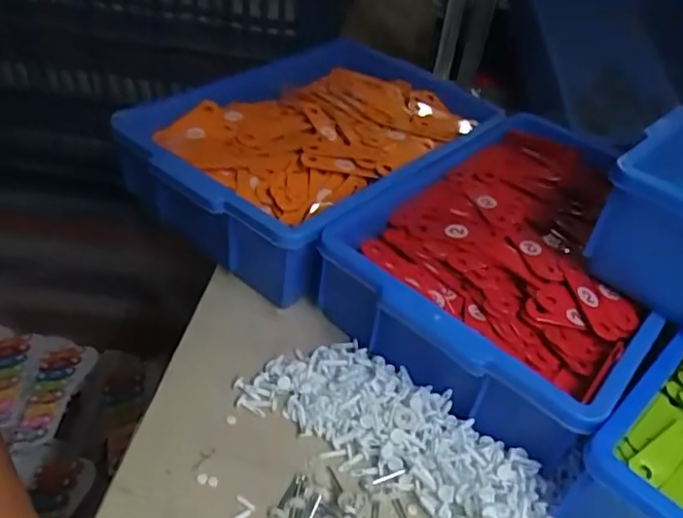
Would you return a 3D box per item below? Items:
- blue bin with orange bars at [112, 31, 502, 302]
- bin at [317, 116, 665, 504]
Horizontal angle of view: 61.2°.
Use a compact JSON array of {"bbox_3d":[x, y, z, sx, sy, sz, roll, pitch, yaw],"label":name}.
[{"bbox_3d":[-0.025,-0.125,0.612,0.246,0.090,0.351,31,47,25],"label":"blue bin with orange bars"},{"bbox_3d":[0.168,-0.009,0.525,0.241,0.078,0.364,32,47,25],"label":"bin"}]

